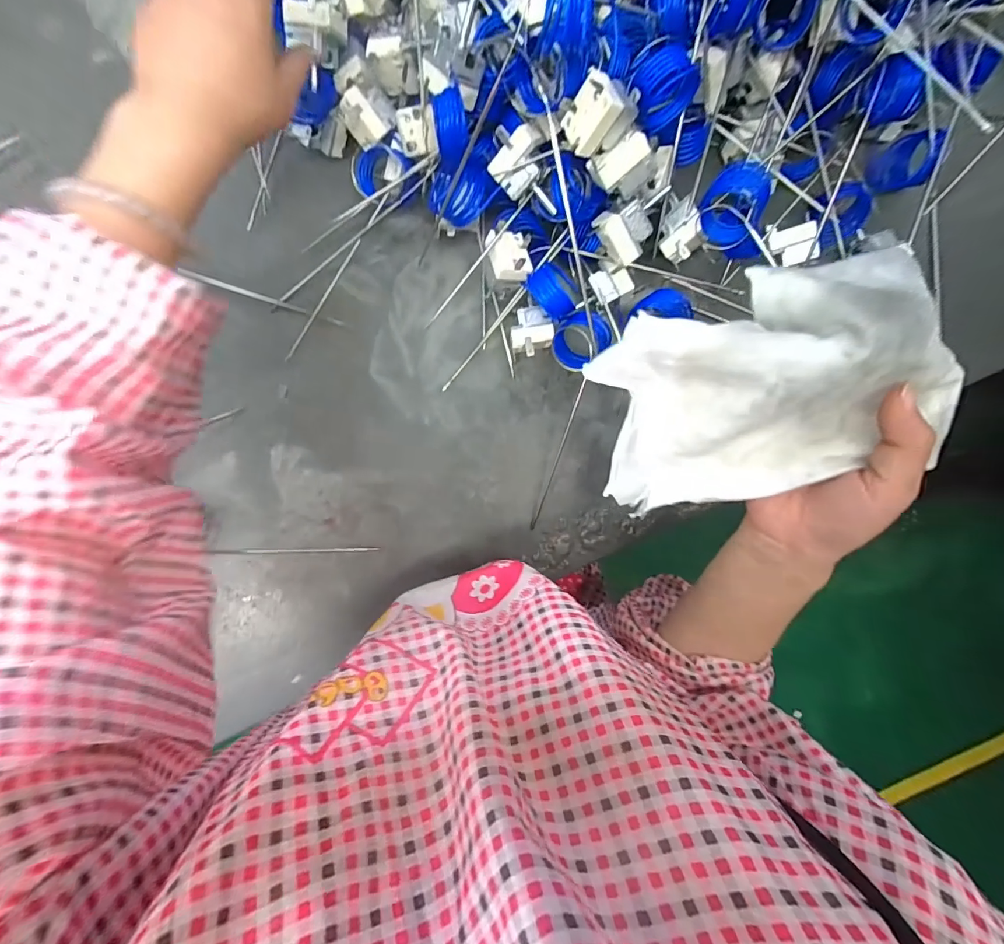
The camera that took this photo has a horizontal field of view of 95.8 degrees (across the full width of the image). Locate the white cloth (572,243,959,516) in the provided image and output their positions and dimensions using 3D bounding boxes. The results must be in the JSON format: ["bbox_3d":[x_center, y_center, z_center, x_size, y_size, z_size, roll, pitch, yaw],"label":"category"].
[{"bbox_3d":[0.141,-0.043,0.262,0.139,0.141,0.114,-21,92,-2],"label":"white cloth"}]

